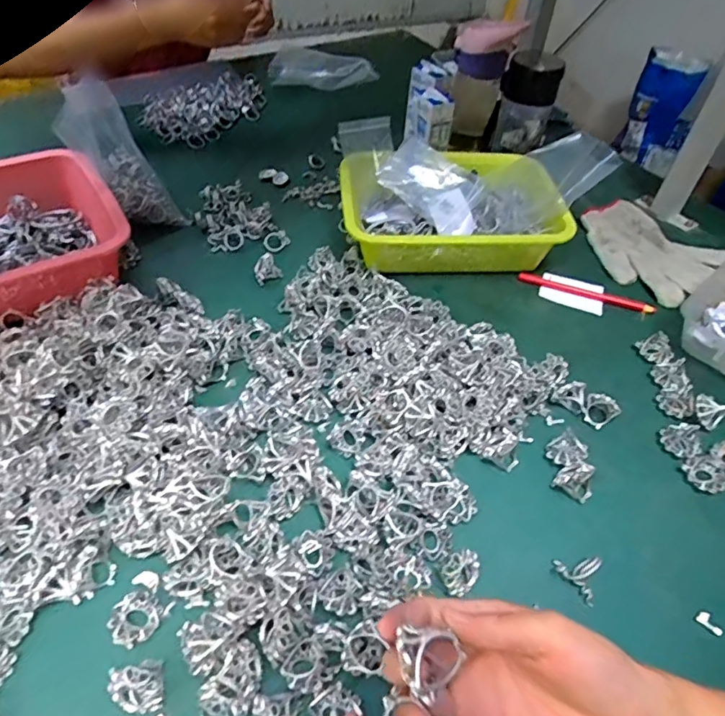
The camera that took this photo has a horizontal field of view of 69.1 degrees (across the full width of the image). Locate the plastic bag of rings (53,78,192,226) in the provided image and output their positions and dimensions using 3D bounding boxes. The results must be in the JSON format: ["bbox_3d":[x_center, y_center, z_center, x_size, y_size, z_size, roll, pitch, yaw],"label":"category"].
[{"bbox_3d":[-0.297,-0.238,0.648,0.030,0.186,0.078,-5,34,46],"label":"plastic bag of rings"}]

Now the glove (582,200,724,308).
[{"bbox_3d":[0.364,-0.143,0.694,0.131,0.025,0.170,-34,59,-29],"label":"glove"}]

